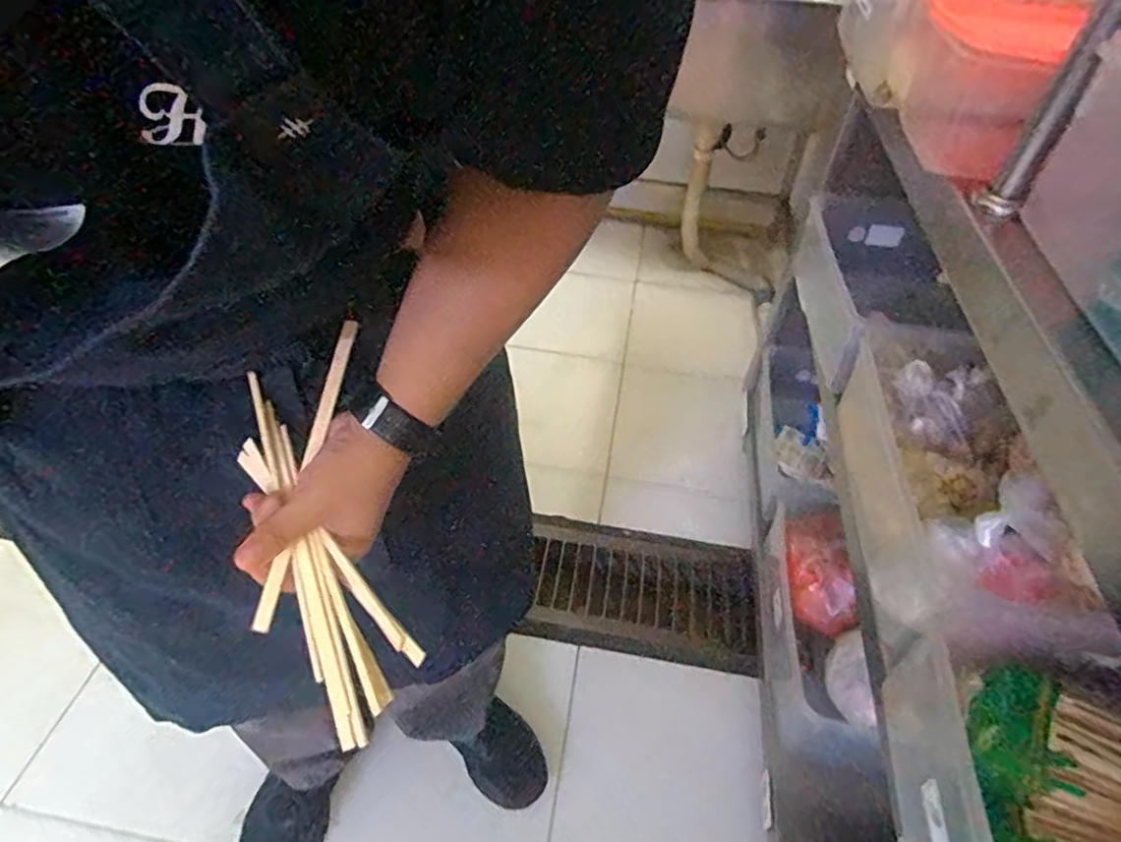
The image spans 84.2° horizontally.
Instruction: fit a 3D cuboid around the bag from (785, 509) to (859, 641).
[{"bbox_3d":[0.372,0.218,0.909,0.073,0.062,0.182,3,61,-1],"label":"bag"}]

